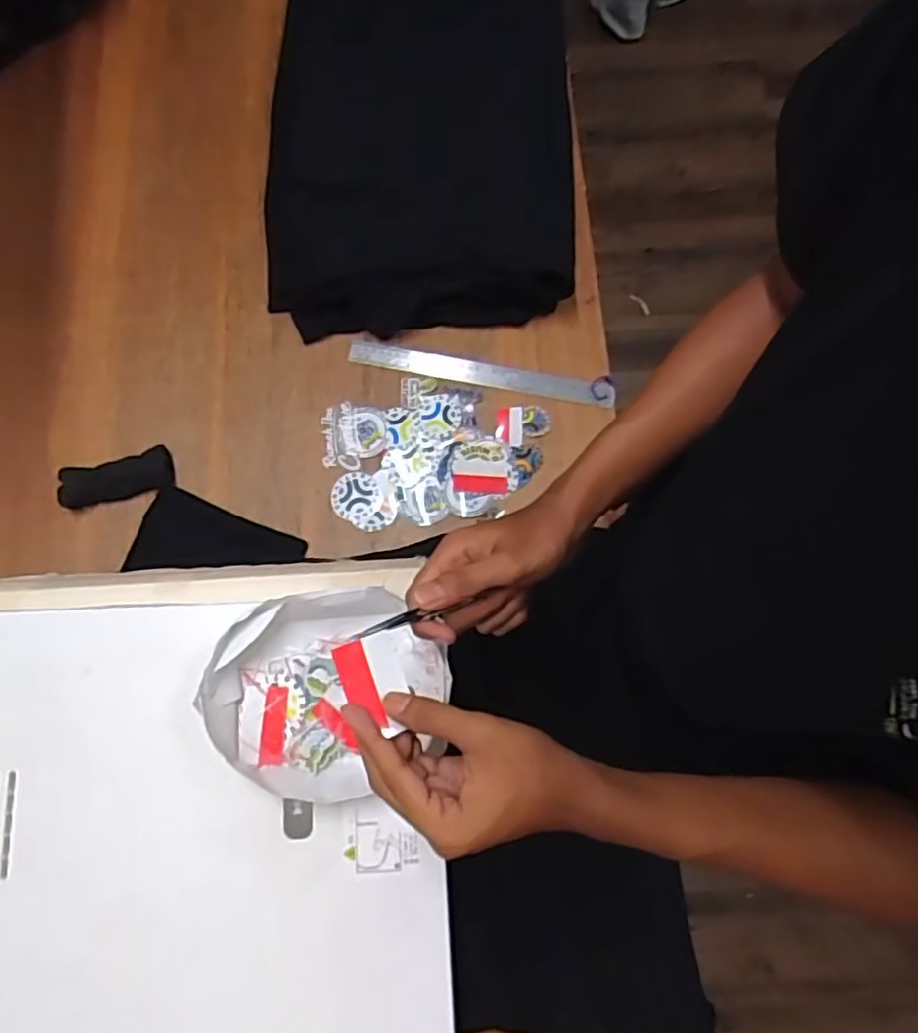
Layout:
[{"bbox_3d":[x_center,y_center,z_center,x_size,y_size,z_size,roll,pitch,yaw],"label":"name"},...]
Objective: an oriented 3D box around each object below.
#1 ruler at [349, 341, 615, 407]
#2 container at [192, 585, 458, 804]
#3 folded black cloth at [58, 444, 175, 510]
[{"bbox_3d":[0.028,-0.176,0.816,0.323,0.007,0.034,9,79,2],"label":"ruler"},{"bbox_3d":[-0.108,0.145,0.550,0.191,0.048,0.158,-6,79,-1],"label":"container"},{"bbox_3d":[-0.399,-0.047,0.778,0.125,0.029,0.049,-16,79,-3],"label":"folded black cloth"}]

